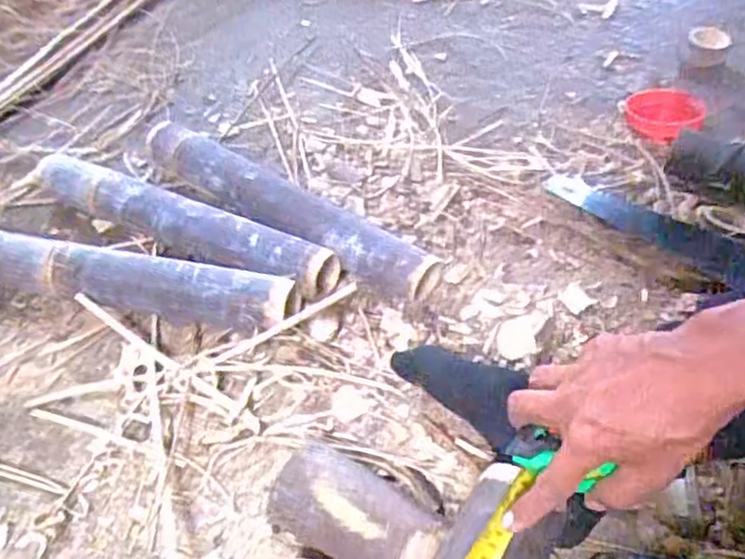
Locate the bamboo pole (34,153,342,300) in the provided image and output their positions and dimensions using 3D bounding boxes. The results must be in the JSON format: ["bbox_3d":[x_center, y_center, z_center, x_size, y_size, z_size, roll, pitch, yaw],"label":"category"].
[{"bbox_3d":[-0.227,-0.072,0.788,0.409,0.048,0.062,20,54,19],"label":"bamboo pole"}]

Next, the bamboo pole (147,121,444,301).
[{"bbox_3d":[-0.107,-0.094,0.809,0.440,0.054,0.073,29,57,25],"label":"bamboo pole"}]

